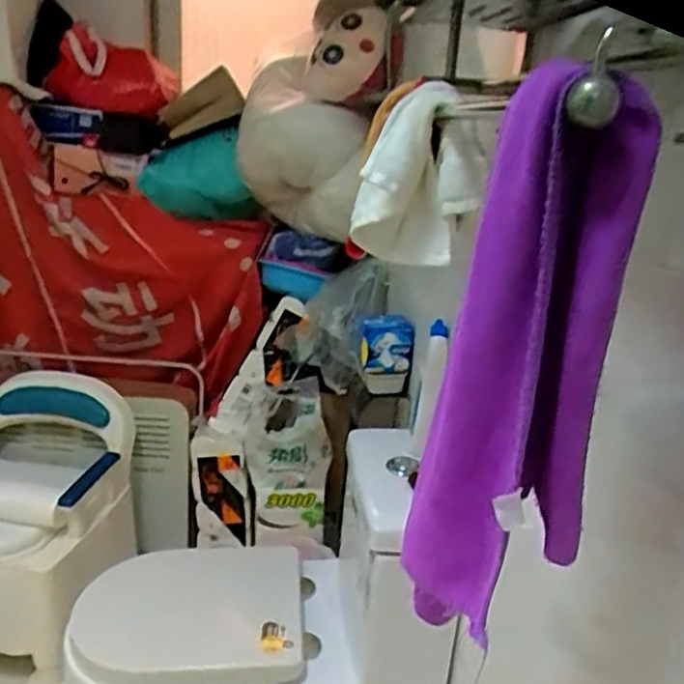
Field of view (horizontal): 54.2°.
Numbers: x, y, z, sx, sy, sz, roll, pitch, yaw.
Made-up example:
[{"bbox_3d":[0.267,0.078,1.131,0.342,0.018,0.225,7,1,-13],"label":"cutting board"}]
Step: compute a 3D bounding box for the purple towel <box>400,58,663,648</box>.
[{"bbox_3d":[0.121,0.019,0.459,0.118,0.361,0.109,7,18,10],"label":"purple towel"}]

